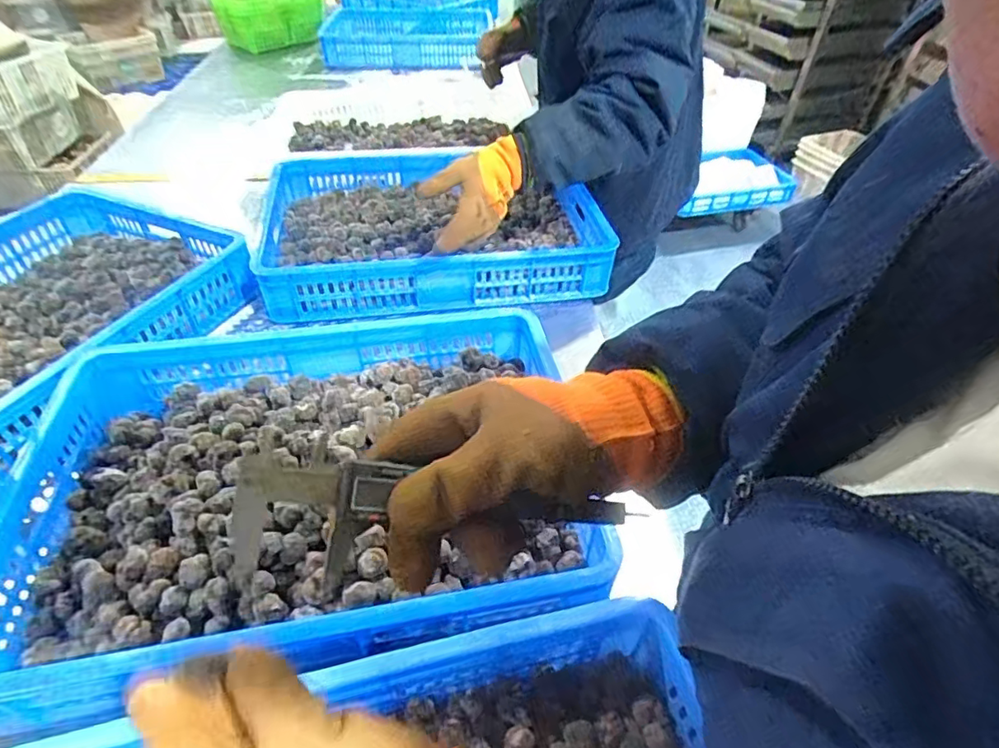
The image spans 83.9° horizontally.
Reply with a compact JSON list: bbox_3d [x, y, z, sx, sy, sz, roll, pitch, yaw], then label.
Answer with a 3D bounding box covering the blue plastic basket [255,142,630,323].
[{"bbox_3d":[-0.121,-0.289,1.019,0.574,0.099,0.408,-7,45,-9],"label":"blue plastic basket"}]

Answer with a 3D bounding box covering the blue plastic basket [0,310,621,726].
[{"bbox_3d":[-0.231,0.108,0.611,0.607,0.096,0.412,-6,48,-6],"label":"blue plastic basket"}]

